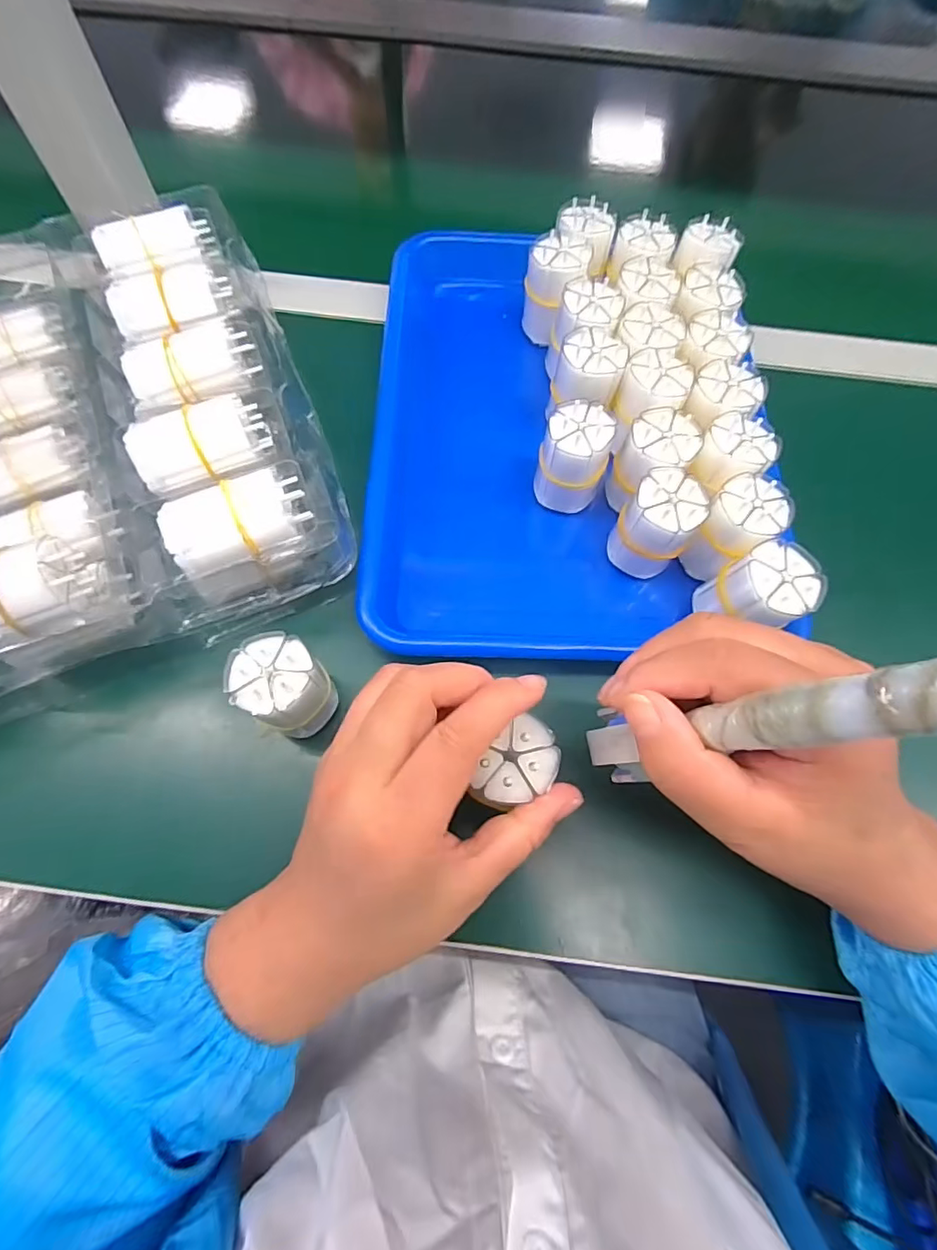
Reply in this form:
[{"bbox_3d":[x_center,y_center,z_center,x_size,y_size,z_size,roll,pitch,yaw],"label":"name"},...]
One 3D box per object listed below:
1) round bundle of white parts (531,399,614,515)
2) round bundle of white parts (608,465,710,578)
[{"bbox_3d":[0.061,-0.097,0.312,0.036,0.056,0.037,1,68,-2],"label":"round bundle of white parts"},{"bbox_3d":[0.103,-0.054,0.297,0.037,0.057,0.042,32,70,11],"label":"round bundle of white parts"}]

